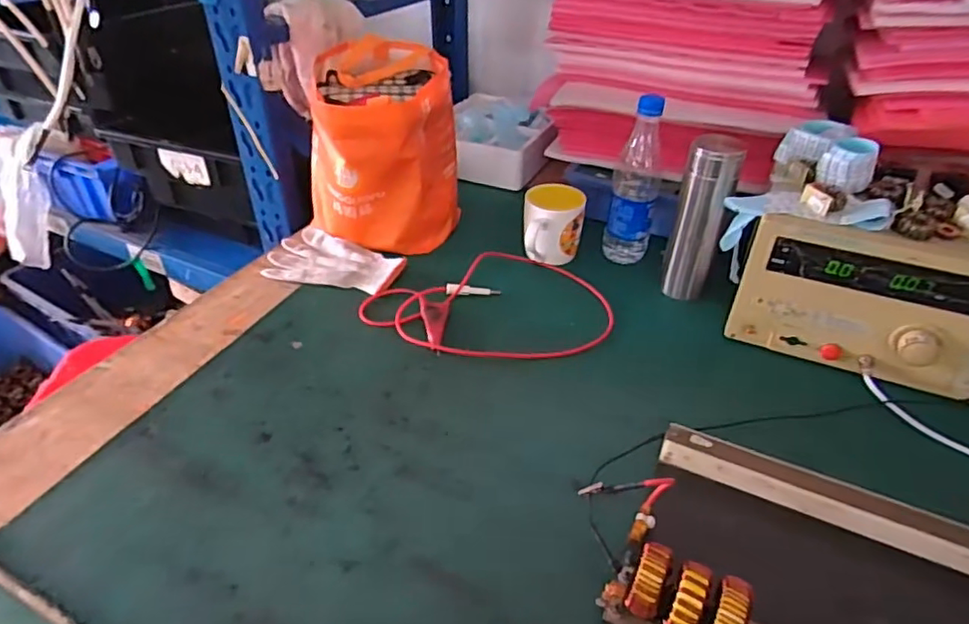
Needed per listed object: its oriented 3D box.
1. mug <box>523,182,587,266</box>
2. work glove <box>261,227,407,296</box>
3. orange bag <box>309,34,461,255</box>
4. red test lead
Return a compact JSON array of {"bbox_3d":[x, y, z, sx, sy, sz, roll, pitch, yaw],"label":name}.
[{"bbox_3d":[0.097,-0.120,0.828,0.084,0.087,0.075,6,38,4],"label":"mug"},{"bbox_3d":[-0.211,-0.068,0.823,0.194,0.016,0.111,19,40,20],"label":"work glove"},{"bbox_3d":[-0.146,-0.235,0.862,0.206,0.238,0.222,-3,38,-8],"label":"orange bag"},{"bbox_3d":[0.008,-0.004,0.750,0.284,0.018,0.212,-18,42,-25],"label":"red test lead"}]

